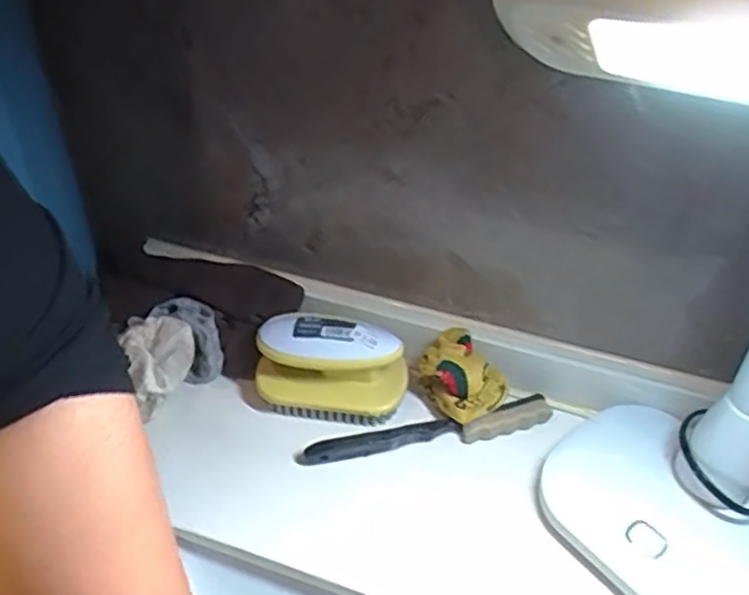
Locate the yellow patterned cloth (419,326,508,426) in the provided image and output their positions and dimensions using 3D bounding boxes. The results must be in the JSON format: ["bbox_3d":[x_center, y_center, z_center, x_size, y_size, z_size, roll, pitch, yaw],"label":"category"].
[{"bbox_3d":[0.062,0.057,0.530,0.045,0.046,0.071,-27,49,-25],"label":"yellow patterned cloth"}]

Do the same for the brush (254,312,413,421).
[{"bbox_3d":[-0.034,0.052,0.530,0.114,0.071,0.049,7,44,9],"label":"brush"}]

